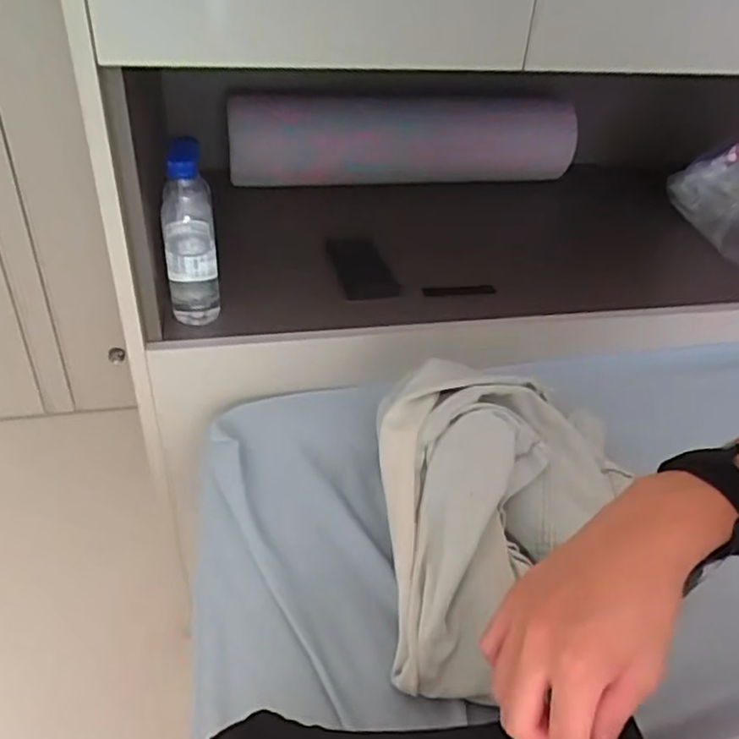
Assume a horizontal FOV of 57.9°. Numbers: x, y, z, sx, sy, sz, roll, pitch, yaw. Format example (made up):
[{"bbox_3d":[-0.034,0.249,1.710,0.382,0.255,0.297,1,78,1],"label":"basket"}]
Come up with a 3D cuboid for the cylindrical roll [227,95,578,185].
[{"bbox_3d":[0.048,-0.447,1.273,0.646,0.151,0.136,-10,39,-19],"label":"cylindrical roll"}]

